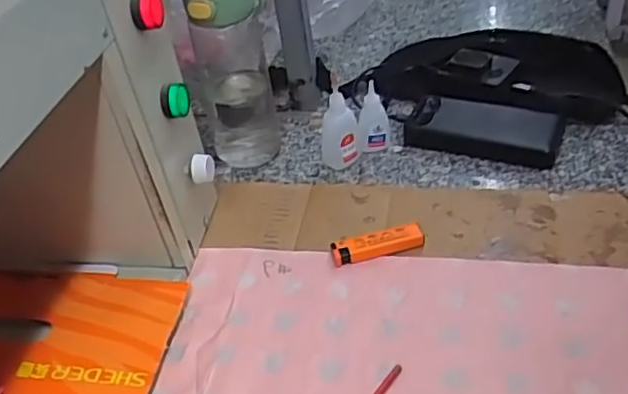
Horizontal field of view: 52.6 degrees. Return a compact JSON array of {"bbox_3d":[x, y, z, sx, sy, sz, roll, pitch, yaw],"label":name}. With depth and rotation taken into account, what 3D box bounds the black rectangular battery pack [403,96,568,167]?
[{"bbox_3d":[0.180,-0.075,0.672,0.153,0.030,0.065,16,45,25],"label":"black rectangular battery pack"}]

